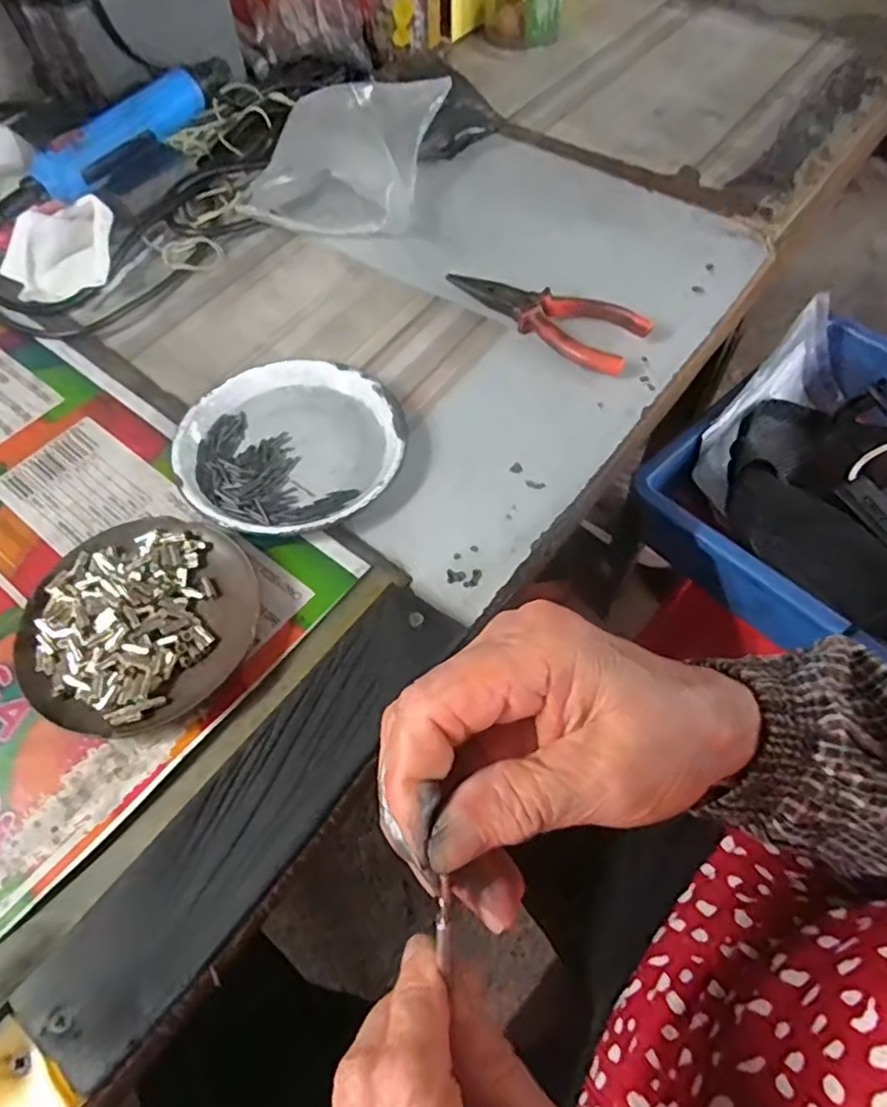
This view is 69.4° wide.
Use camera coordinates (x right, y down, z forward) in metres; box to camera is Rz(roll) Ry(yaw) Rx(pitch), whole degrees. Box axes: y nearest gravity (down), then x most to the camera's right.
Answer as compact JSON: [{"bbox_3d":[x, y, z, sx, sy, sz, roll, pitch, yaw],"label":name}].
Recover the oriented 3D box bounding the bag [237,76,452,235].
[{"bbox_3d":[-0.077,-0.328,0.530,0.128,0.049,0.165,12,59,7],"label":"bag"}]

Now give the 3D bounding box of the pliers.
[{"bbox_3d":[0.068,-0.168,0.446,0.143,0.021,0.047,31,63,17],"label":"pliers"}]

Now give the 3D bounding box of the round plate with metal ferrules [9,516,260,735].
[{"bbox_3d":[-0.151,0.032,0.321,0.112,0.026,0.111,0,59,0],"label":"round plate with metal ferrules"}]

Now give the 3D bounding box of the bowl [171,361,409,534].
[{"bbox_3d":[-0.091,-0.065,0.388,0.131,0.016,0.130,0,59,0],"label":"bowl"}]

